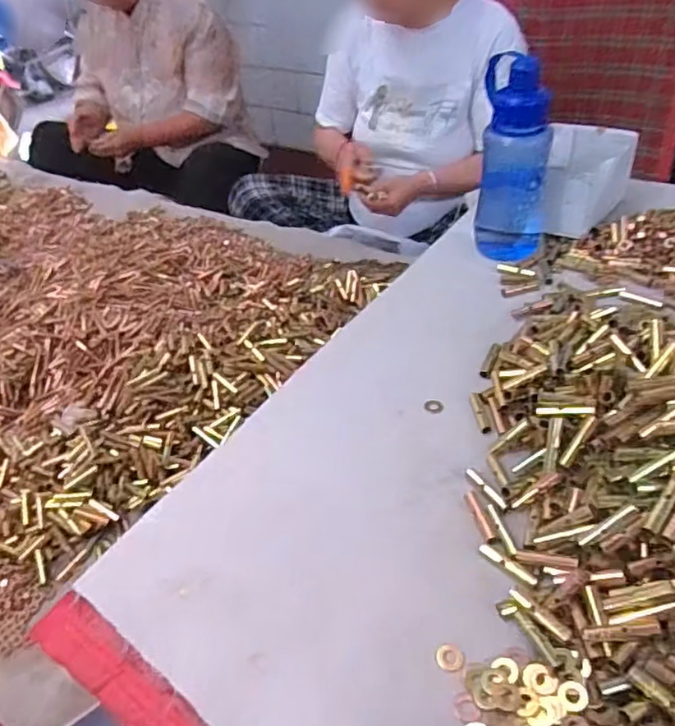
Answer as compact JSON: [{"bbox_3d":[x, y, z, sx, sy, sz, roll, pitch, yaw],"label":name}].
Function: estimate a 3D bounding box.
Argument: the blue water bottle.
[{"bbox_3d":[0.201,-0.230,0.687,0.076,0.207,0.069,7,42,16],"label":"blue water bottle"}]

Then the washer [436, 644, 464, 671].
[{"bbox_3d":[0.072,0.189,0.391,0.017,0.004,0.017,0,40,8],"label":"washer"}]

